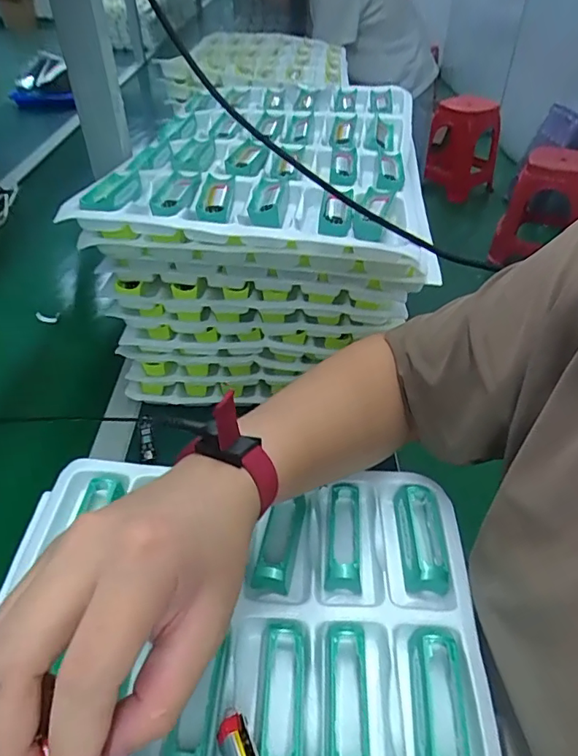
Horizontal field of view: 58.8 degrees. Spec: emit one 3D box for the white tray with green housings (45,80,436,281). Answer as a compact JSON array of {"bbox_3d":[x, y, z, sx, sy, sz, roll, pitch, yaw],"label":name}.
[{"bbox_3d":[-0.008,-0.272,0.593,0.316,0.028,0.462,4,42,5],"label":"white tray with green housings"}]

